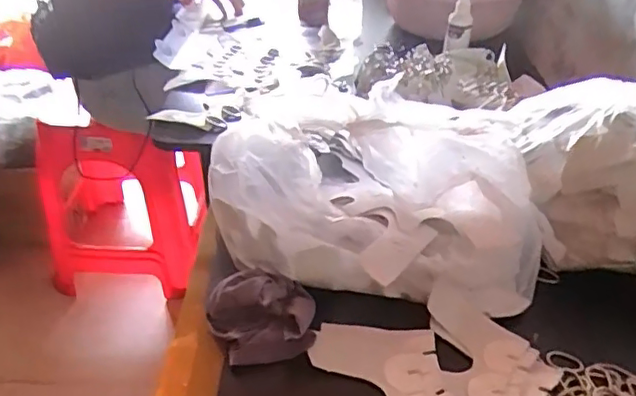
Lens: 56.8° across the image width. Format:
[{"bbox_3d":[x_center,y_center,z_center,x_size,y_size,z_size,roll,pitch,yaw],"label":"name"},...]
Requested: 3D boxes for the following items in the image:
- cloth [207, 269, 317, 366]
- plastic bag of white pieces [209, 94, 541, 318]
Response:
[{"bbox_3d":[-0.050,0.101,0.510,0.092,0.035,0.081,-6,37,-8],"label":"cloth"},{"bbox_3d":[0.057,-0.015,0.581,0.295,0.129,0.201,7,37,7],"label":"plastic bag of white pieces"}]

